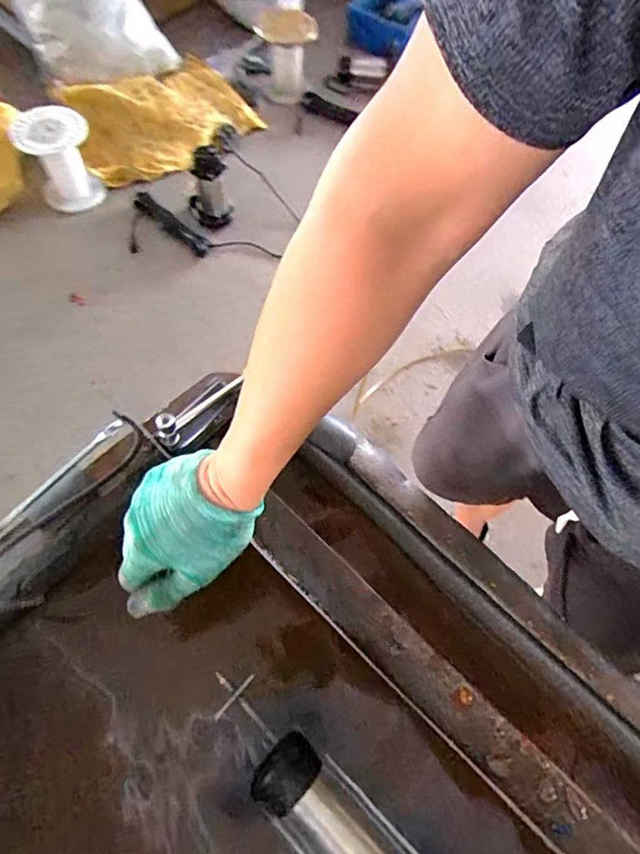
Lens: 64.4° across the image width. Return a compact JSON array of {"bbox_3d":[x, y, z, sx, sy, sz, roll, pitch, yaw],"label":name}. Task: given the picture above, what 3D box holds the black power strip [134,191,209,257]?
[{"bbox_3d":[-0.494,-0.670,1.679,0.327,0.034,0.070,40,68,15],"label":"black power strip"}]

